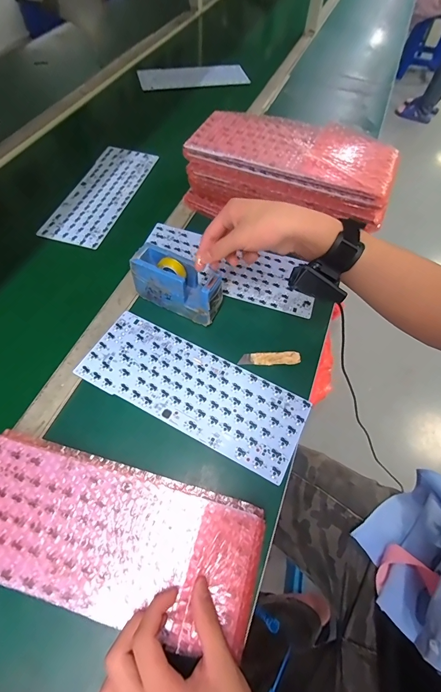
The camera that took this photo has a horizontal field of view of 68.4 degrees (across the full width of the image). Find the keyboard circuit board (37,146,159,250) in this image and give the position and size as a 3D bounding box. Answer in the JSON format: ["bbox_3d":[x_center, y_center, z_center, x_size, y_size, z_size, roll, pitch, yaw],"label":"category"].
[{"bbox_3d":[-0.241,-0.315,0.665,0.119,0.009,0.301,15,60,6],"label":"keyboard circuit board"}]

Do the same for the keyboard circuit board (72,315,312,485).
[{"bbox_3d":[-0.038,0.057,0.450,0.307,0.005,0.118,25,62,11],"label":"keyboard circuit board"}]

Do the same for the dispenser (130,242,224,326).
[{"bbox_3d":[-0.062,-0.092,0.490,0.132,0.078,0.053,24,62,11],"label":"dispenser"}]

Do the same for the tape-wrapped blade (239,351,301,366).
[{"bbox_3d":[0.074,0.018,0.480,0.091,0.005,0.021,-3,60,-5],"label":"tape-wrapped blade"}]

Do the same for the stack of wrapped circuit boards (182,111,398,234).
[{"bbox_3d":[0.109,-0.277,0.564,0.334,0.154,0.129,22,61,10],"label":"stack of wrapped circuit boards"}]

